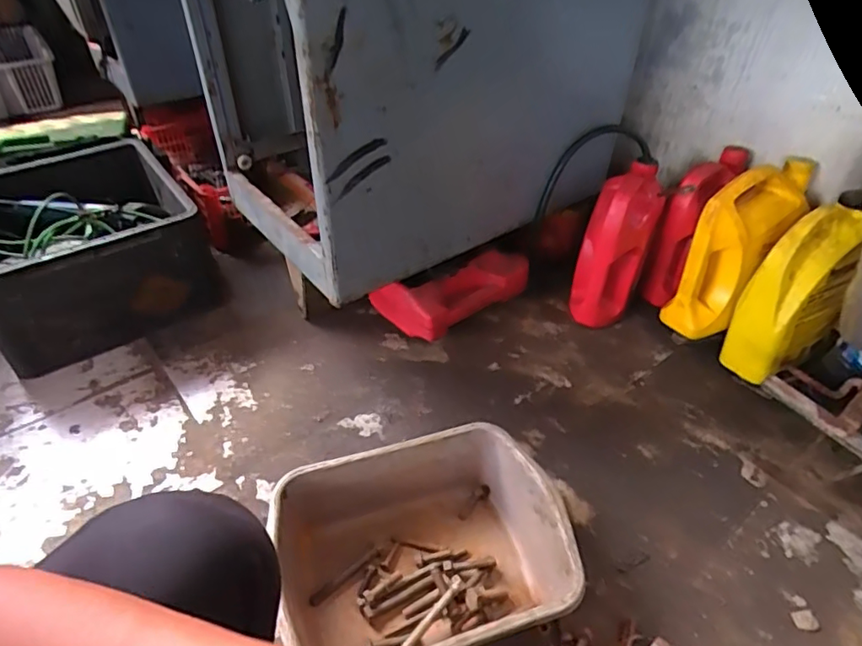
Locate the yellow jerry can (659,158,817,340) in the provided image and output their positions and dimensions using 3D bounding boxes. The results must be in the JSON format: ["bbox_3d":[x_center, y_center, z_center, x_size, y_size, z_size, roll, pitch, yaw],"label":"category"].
[{"bbox_3d":[0.532,-0.126,0.969,0.189,0.277,0.110,-31,51,-32],"label":"yellow jerry can"}]

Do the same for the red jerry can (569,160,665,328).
[{"bbox_3d":[0.333,-0.130,1.019,0.106,0.277,0.127,23,45,22],"label":"red jerry can"}]

